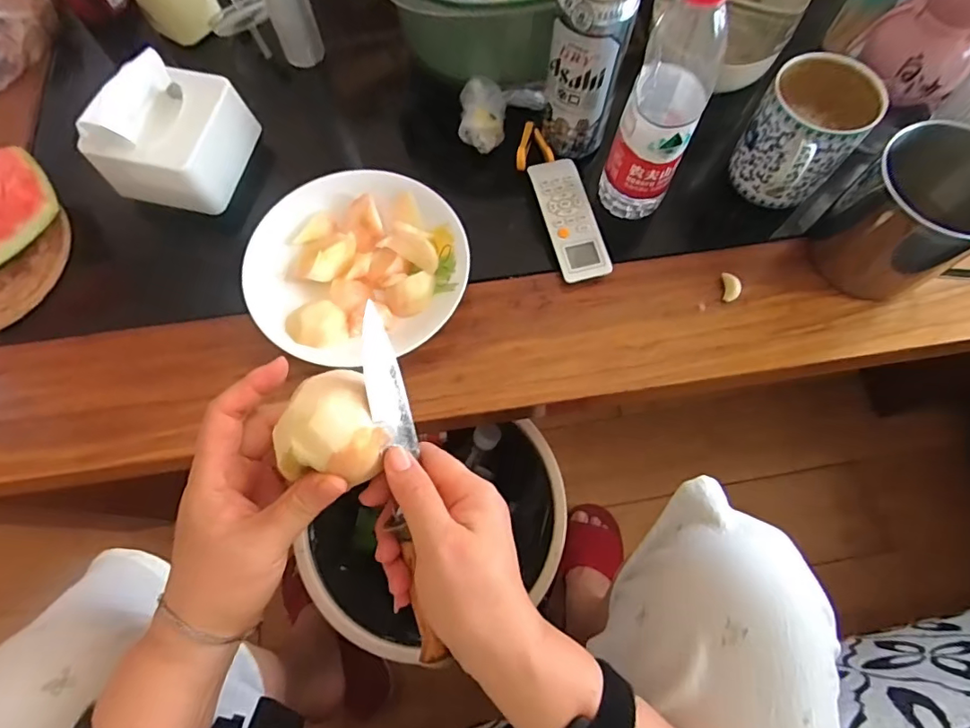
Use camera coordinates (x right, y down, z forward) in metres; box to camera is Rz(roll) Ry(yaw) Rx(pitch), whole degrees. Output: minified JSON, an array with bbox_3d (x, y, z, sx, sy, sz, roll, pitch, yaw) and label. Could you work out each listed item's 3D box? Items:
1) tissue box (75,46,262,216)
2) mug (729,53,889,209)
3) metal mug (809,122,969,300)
[{"bbox_3d":[-0.294,-0.215,0.476,0.098,0.088,0.111,14,70,6],"label":"tissue box"},{"bbox_3d":[0.287,-0.205,0.476,0.084,0.097,0.134,37,74,13],"label":"mug"},{"bbox_3d":[0.380,-0.117,0.440,0.095,0.123,0.137,-37,73,-12],"label":"metal mug"}]

